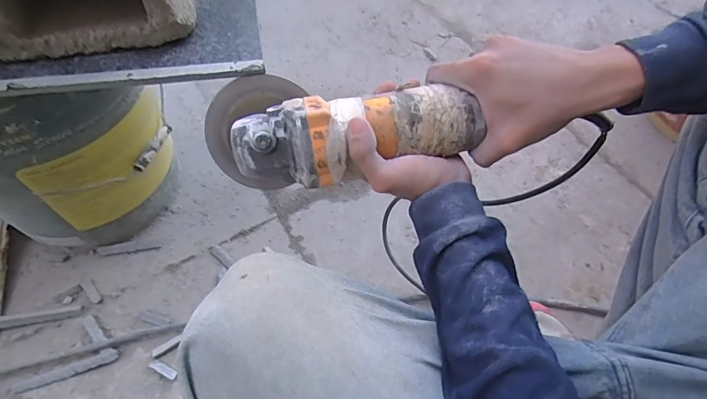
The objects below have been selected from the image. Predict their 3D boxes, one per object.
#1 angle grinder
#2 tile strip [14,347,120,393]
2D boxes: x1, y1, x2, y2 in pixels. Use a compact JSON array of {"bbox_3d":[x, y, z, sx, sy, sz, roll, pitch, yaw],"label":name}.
[{"bbox_3d":[-0.019,-0.056,0.338,0.234,0.072,0.094,0,54,12],"label":"angle grinder"},{"bbox_3d":[-0.361,0.218,0.513,0.119,0.008,0.018,-19,59,-17],"label":"tile strip"}]

